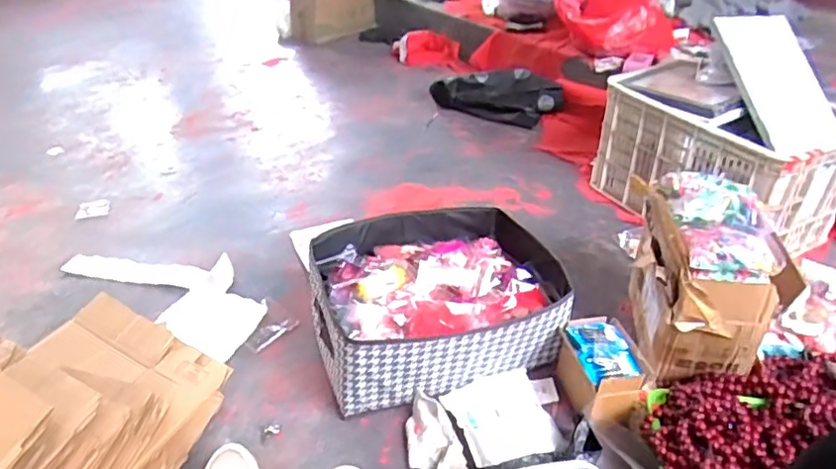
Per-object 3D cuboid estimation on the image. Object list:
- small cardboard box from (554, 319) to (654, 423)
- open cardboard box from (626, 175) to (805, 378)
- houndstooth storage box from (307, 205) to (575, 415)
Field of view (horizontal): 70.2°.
[{"bbox_3d":[0.307,0.230,0.992,0.113,0.102,0.160,-4,33,-5],"label":"small cardboard box"},{"bbox_3d":[0.485,0.095,1.048,0.196,0.285,0.263,2,34,1],"label":"open cardboard box"},{"bbox_3d":[0.029,0.128,1.113,0.417,0.173,0.362,-12,37,-18],"label":"houndstooth storage box"}]

